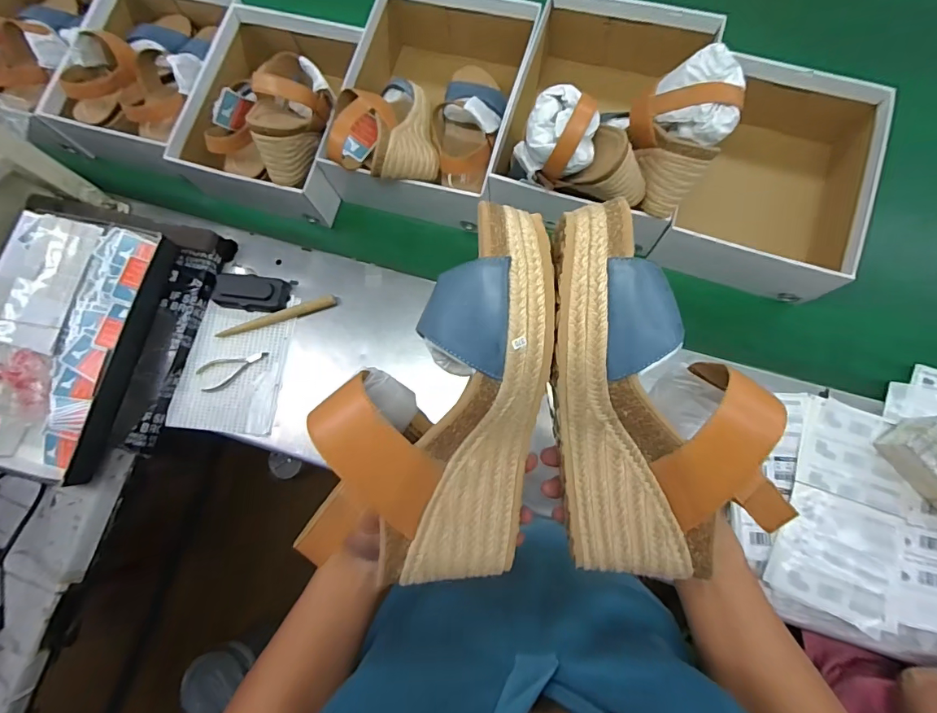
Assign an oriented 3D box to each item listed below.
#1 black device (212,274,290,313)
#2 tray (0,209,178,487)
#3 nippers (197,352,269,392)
[{"bbox_3d":[-0.313,-0.093,0.651,0.106,0.019,0.050,7,79,2],"label":"black device"},{"bbox_3d":[-0.552,-0.015,0.614,0.195,0.055,0.345,14,79,3],"label":"tray"},{"bbox_3d":[-0.332,0.018,0.641,0.099,0.010,0.043,-16,79,-3],"label":"nippers"}]

